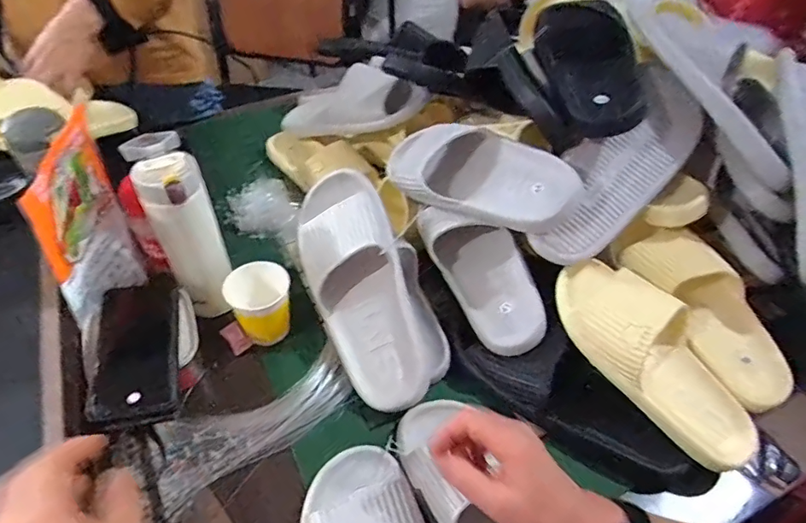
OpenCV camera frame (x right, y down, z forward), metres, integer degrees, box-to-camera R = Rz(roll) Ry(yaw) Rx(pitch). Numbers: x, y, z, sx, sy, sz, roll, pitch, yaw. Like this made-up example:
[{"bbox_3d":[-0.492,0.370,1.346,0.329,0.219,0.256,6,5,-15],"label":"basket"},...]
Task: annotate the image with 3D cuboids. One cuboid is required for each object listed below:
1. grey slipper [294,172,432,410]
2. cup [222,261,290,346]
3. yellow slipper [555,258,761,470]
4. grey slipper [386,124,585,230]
[{"bbox_3d":[-0.048,0.024,0.572,0.110,0.085,0.279,-22,73,8],"label":"grey slipper"},{"bbox_3d":[-0.166,0.050,0.592,0.068,0.078,0.063,1,46,-1],"label":"cup"},{"bbox_3d":[0.262,0.093,0.519,0.095,0.067,0.240,-34,78,-31],"label":"yellow slipper"},{"bbox_3d":[0.085,-0.110,0.596,0.254,0.078,0.112,24,89,44],"label":"grey slipper"}]

